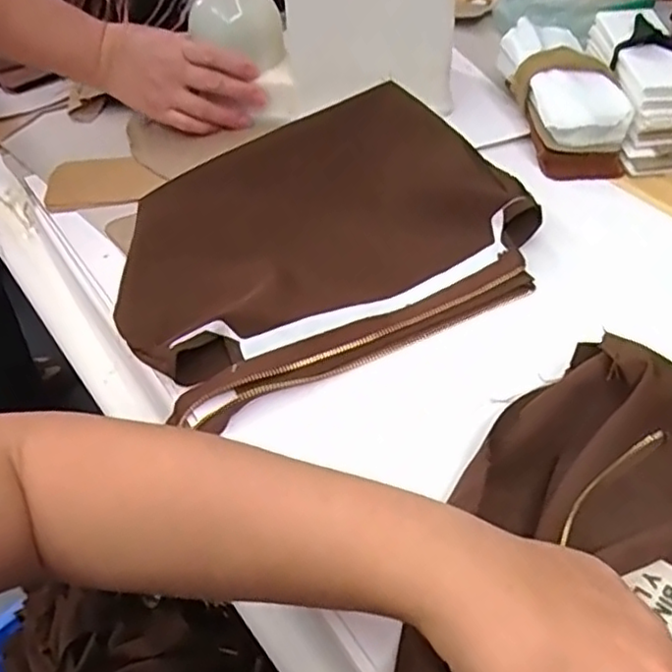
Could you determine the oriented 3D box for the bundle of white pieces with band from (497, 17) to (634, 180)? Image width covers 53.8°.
[{"bbox_3d":[0.210,-0.220,0.610,0.097,0.068,0.153,0,48,3],"label":"bundle of white pieces with band"}]

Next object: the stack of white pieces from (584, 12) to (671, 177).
[{"bbox_3d":[0.284,-0.233,0.611,0.075,0.076,0.171,0,48,3],"label":"stack of white pieces"}]

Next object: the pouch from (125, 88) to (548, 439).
[{"bbox_3d":[-0.013,-0.079,0.494,0.296,0.066,0.209,-24,51,-17],"label":"pouch"}]

